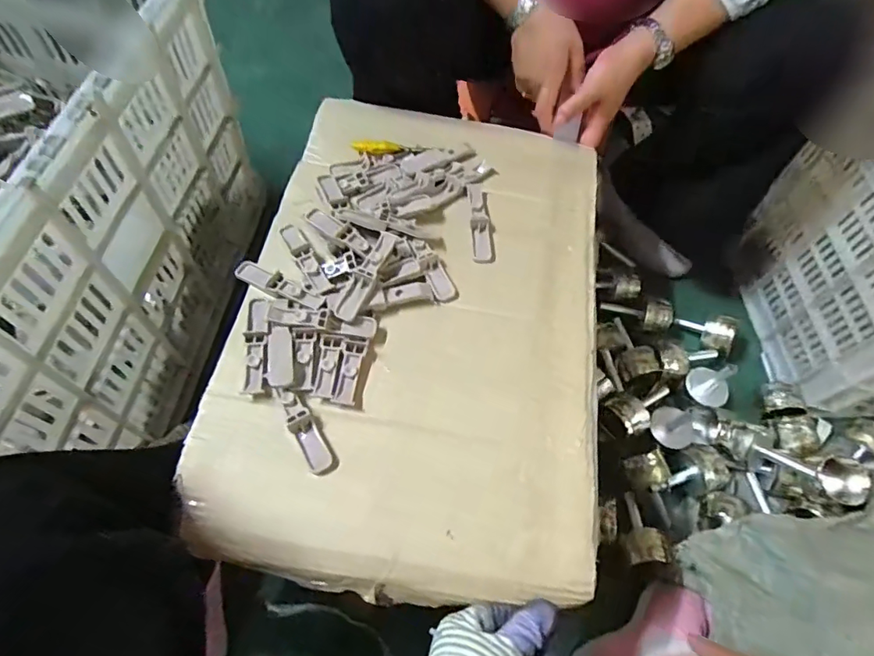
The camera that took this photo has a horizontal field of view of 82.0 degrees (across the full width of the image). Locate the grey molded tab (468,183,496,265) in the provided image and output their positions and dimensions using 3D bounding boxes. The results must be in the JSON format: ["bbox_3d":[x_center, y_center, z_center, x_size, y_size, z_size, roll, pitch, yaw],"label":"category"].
[{"bbox_3d":[0.048,-0.115,0.539,0.025,0.016,0.097,-2,61,-4],"label":"grey molded tab"}]

